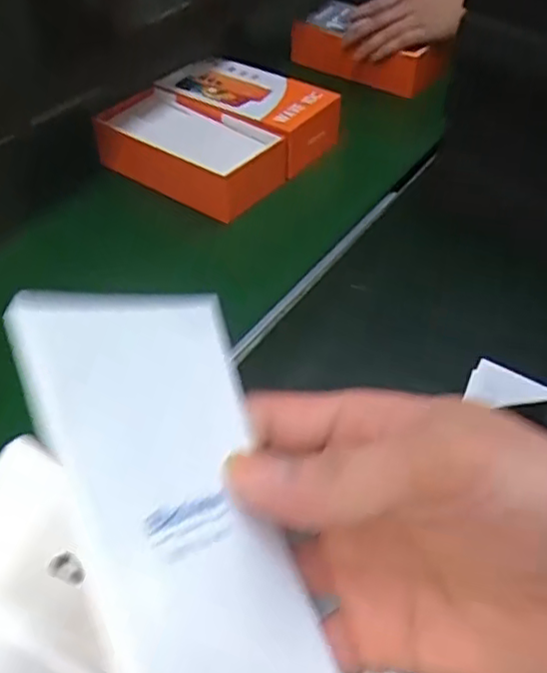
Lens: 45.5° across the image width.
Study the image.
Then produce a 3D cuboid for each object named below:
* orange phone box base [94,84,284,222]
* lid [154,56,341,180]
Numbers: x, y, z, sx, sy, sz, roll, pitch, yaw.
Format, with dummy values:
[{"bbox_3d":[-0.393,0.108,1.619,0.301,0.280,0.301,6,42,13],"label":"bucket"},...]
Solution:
[{"bbox_3d":[-0.093,-0.200,0.689,0.202,0.055,0.107,27,52,24],"label":"orange phone box base"},{"bbox_3d":[-0.028,-0.259,0.737,0.216,0.048,0.107,29,53,26],"label":"lid"}]

